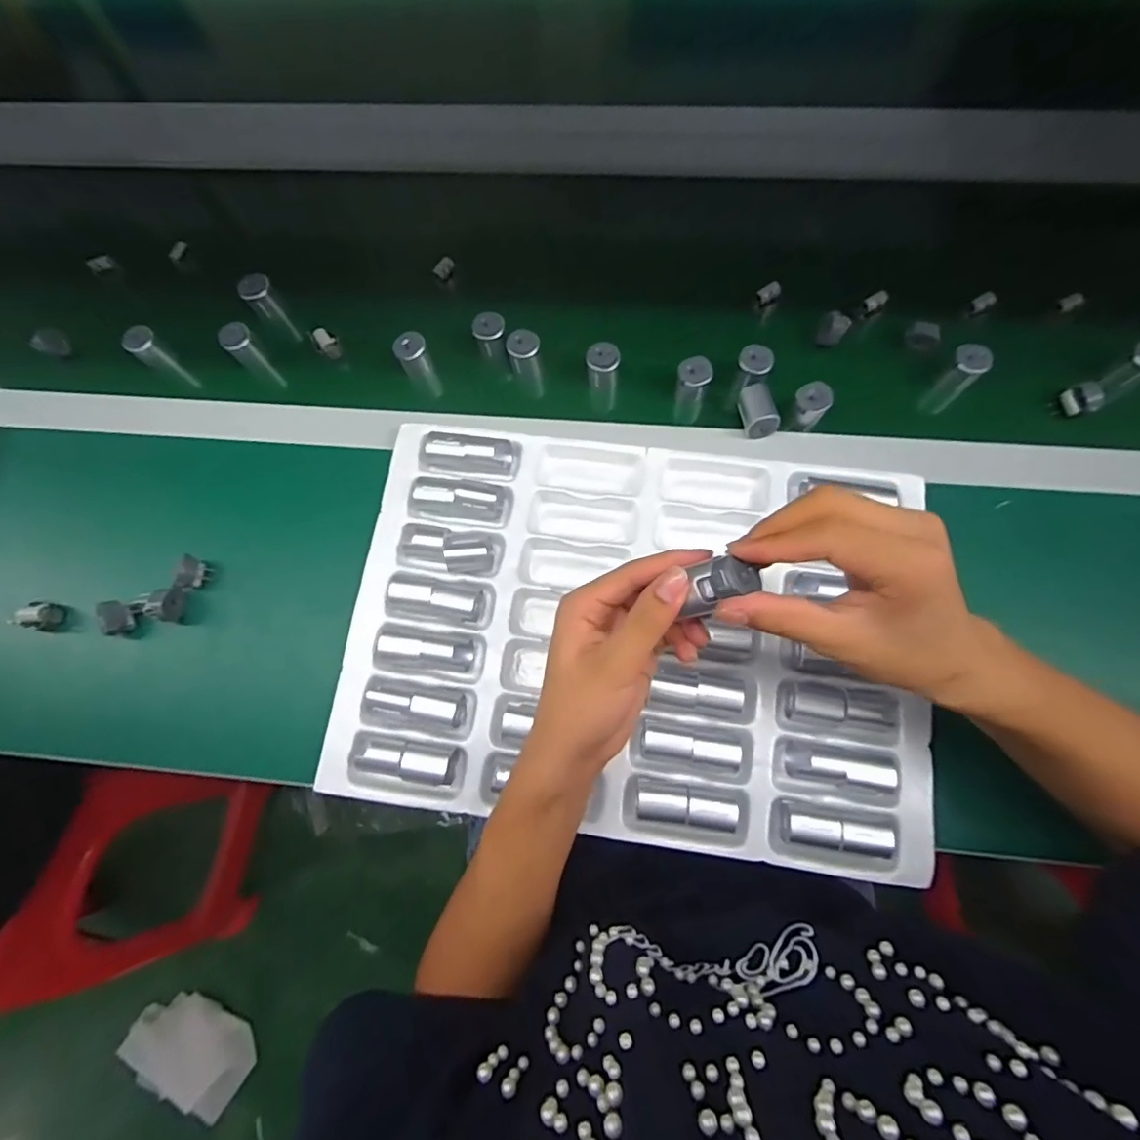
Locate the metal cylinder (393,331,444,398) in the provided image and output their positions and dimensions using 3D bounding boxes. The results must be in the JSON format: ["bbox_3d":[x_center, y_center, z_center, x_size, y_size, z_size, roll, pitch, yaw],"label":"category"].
[{"bbox_3d":[-0.151,-0.205,0.549,0.029,0.065,0.031,0,78,2],"label":"metal cylinder"}]

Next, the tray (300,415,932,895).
[{"bbox_3d":[0.052,0.041,0.453,0.464,0.039,0.335,7,78,3],"label":"tray"}]

